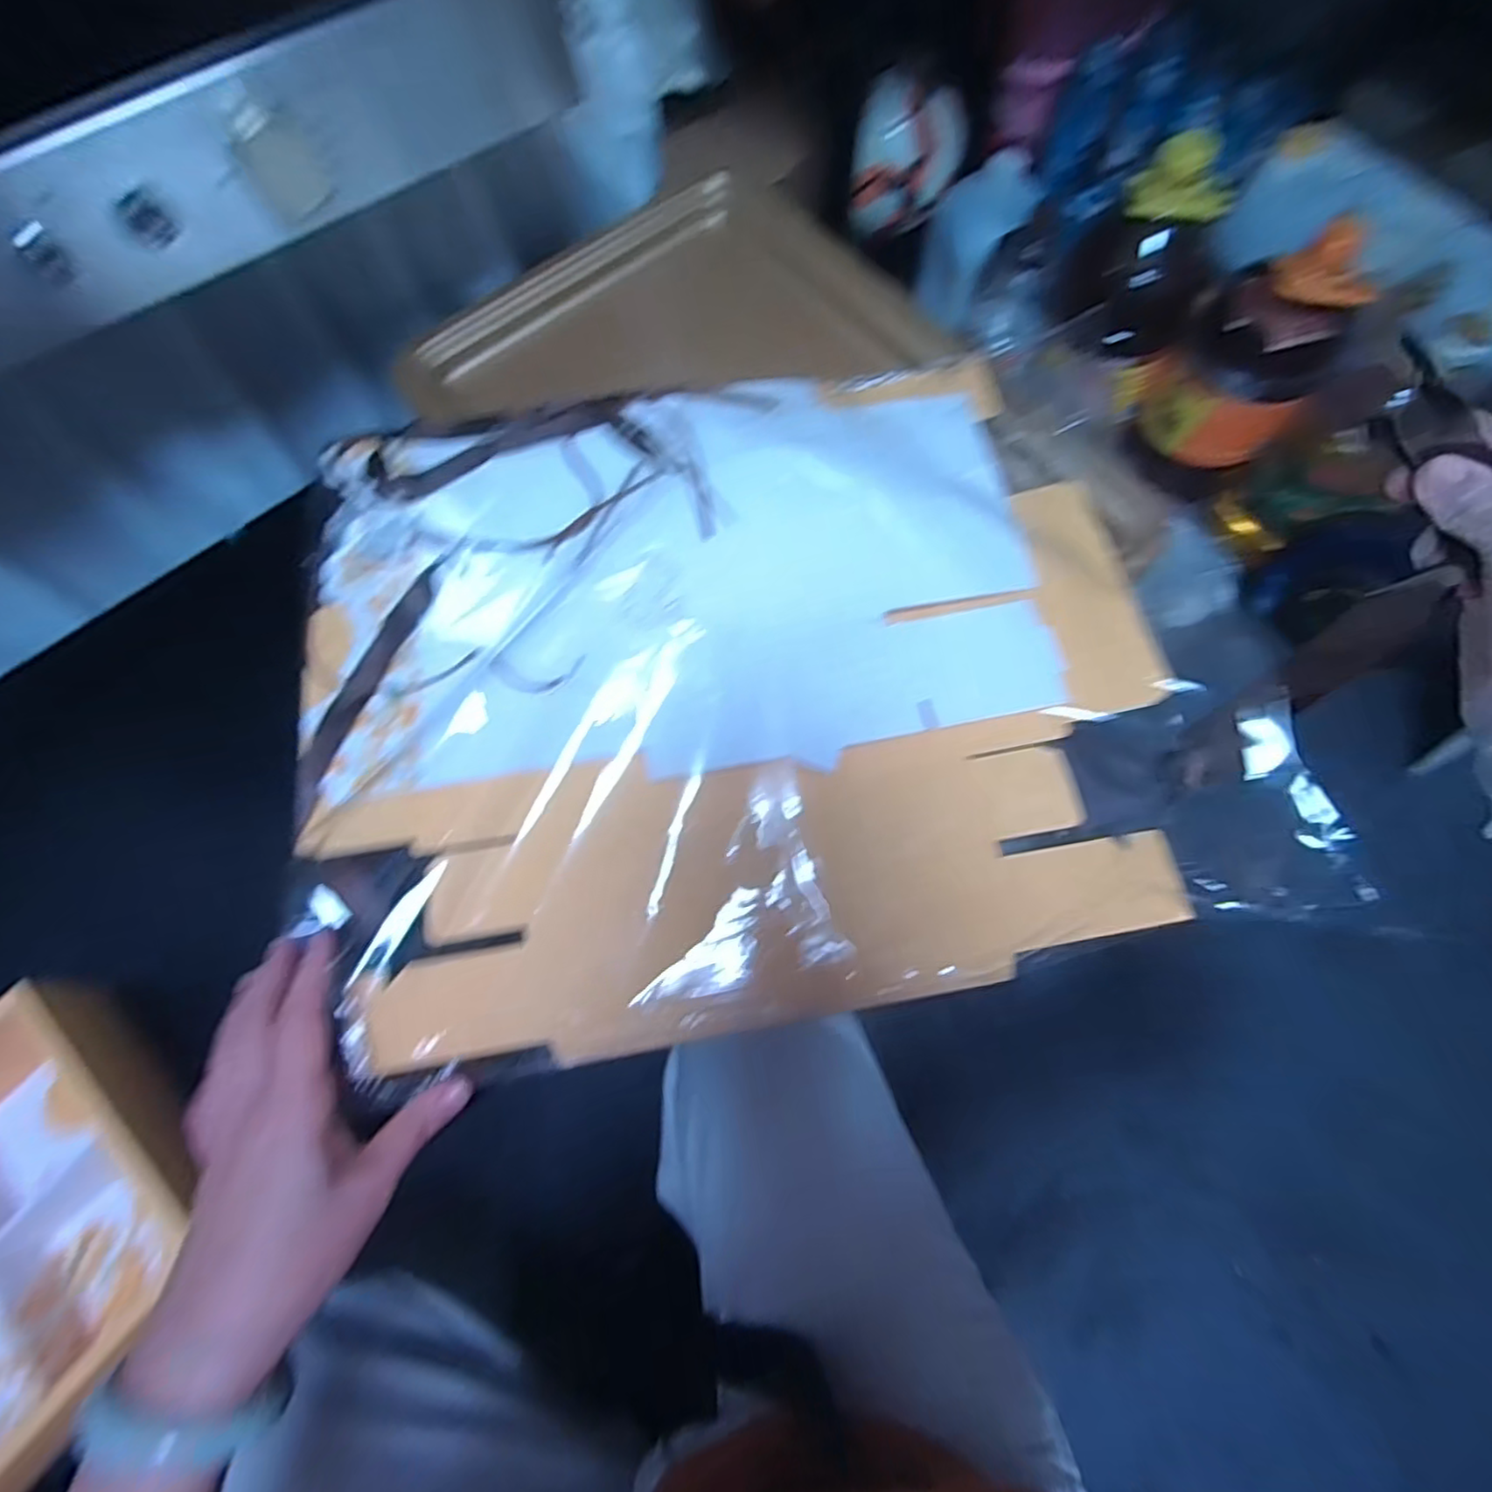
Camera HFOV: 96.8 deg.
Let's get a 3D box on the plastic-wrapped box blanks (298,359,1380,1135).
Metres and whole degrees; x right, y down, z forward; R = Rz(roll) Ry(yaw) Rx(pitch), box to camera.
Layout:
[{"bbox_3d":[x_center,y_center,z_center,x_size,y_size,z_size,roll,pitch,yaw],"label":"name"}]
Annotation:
[{"bbox_3d":[-0.005,-0.063,0.387,0.508,0.038,0.413,-12,71,-2],"label":"plastic-wrapped box blanks"}]

